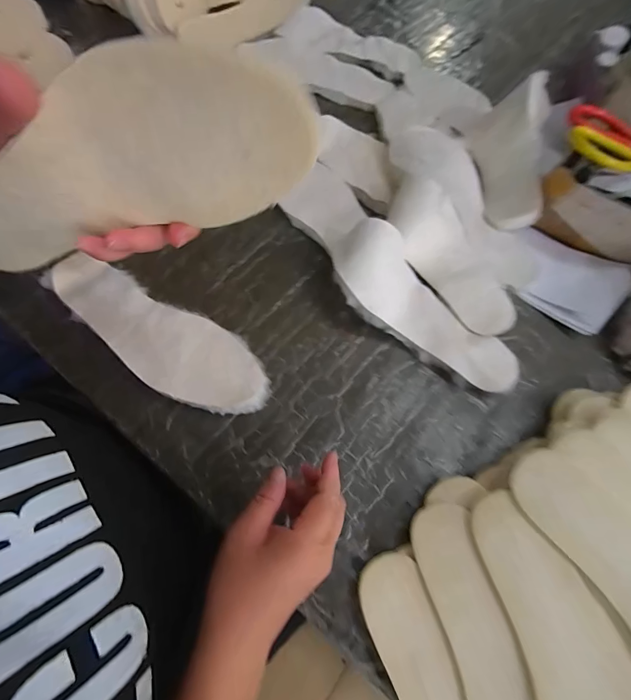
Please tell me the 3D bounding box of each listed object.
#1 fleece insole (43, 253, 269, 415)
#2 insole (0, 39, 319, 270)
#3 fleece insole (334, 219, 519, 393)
[{"bbox_3d":[-0.180,-0.018,0.379,0.282,0.014,0.092,28,67,10],"label":"fleece insole"},{"bbox_3d":[-0.129,-0.097,0.202,0.262,0.090,0.019,-10,66,17],"label":"insole"},{"bbox_3d":[0.123,-0.043,0.392,0.242,0.034,0.086,41,73,-1],"label":"fleece insole"}]

